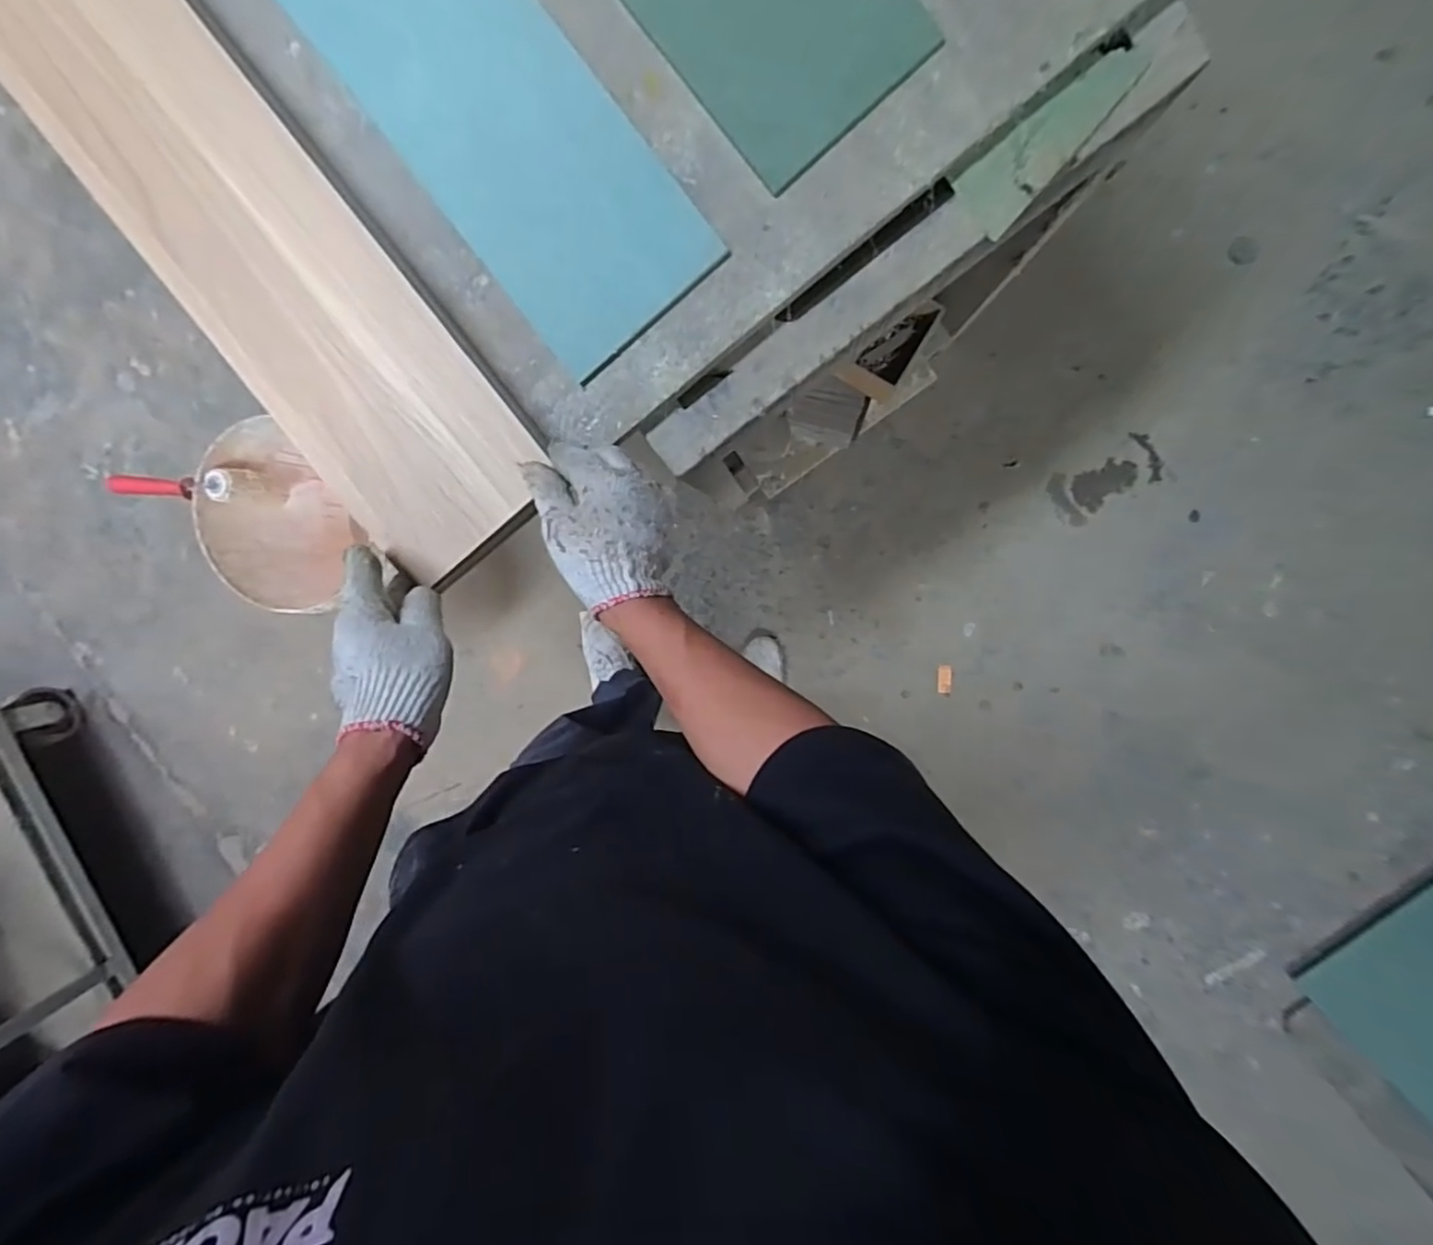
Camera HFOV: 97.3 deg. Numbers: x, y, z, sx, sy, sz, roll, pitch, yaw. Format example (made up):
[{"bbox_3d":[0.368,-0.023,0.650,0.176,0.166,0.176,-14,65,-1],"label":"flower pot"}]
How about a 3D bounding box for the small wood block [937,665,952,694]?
[{"bbox_3d":[0.456,0.113,1.259,0.027,0.006,0.063,-4,109,6],"label":"small wood block"}]

